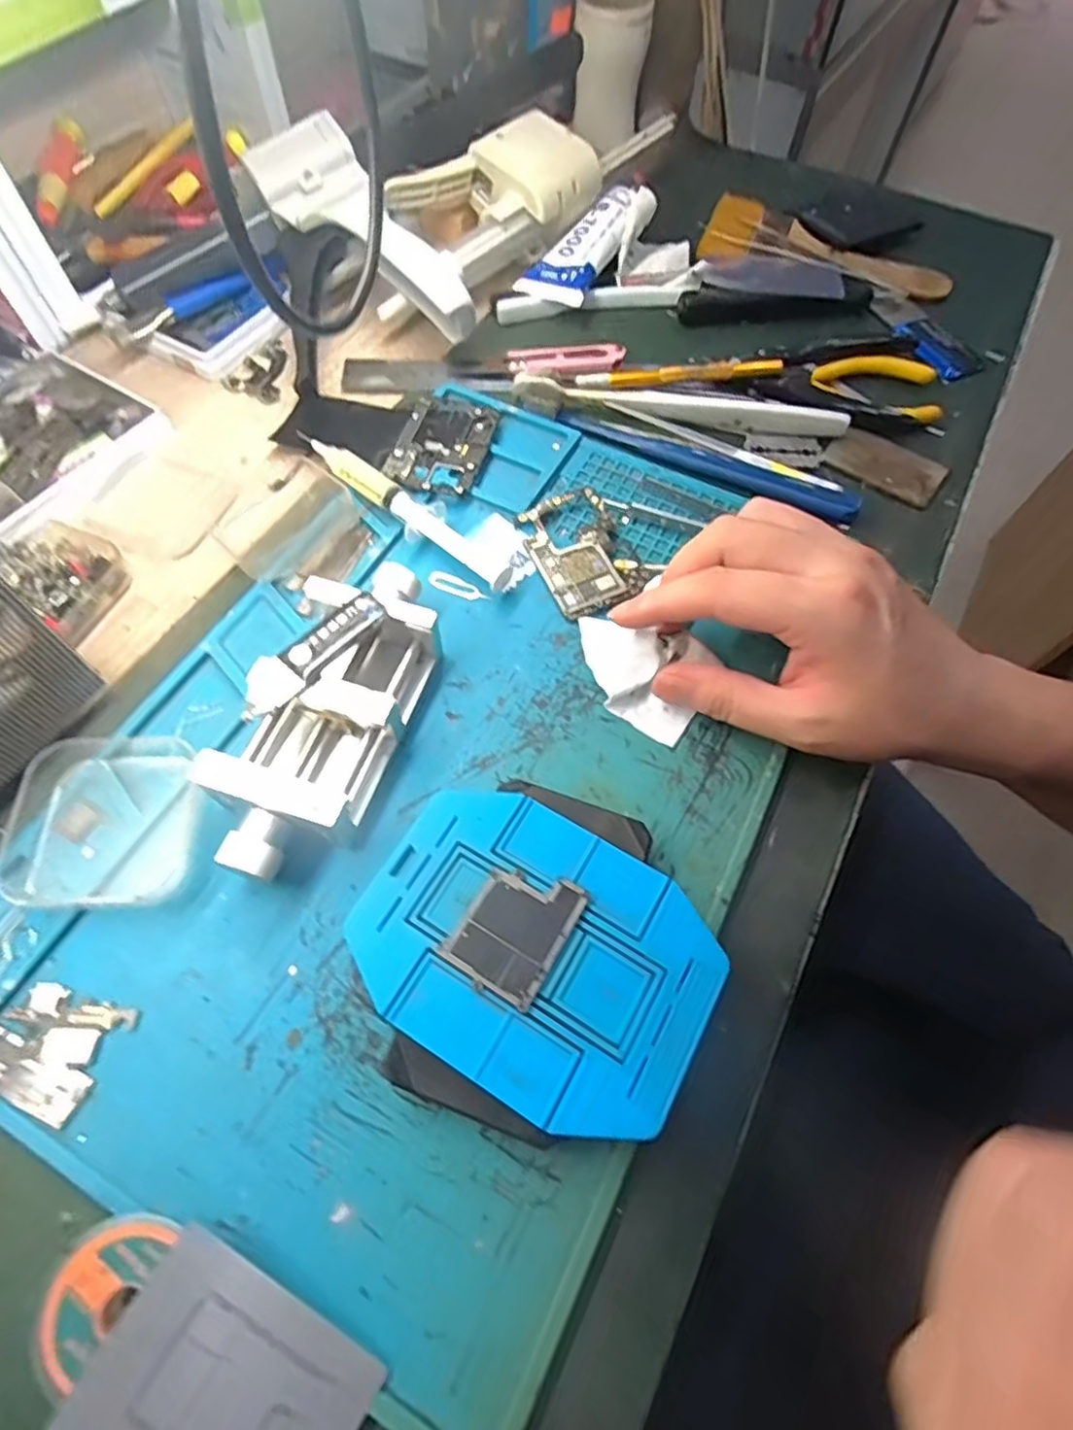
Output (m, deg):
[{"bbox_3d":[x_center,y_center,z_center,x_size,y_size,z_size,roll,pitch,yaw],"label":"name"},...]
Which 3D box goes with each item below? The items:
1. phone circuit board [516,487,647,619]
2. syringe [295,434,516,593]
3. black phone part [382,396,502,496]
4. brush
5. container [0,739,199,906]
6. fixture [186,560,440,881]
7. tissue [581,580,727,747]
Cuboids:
[{"bbox_3d":[0.021,-0.081,0.320,0.044,0.006,0.071,-19,65,-11],"label":"phone circuit board"},{"bbox_3d":[-0.066,-0.103,0.323,0.135,0.013,0.021,39,68,16],"label":"syringe"},{"bbox_3d":[-0.050,-0.144,0.349,0.049,0.005,0.066,15,63,6],"label":"black phone part"},{"bbox_3d":[0.192,-0.308,0.438,0.163,0.014,0.058,27,65,11],"label":"brush"},{"bbox_3d":[-0.163,0.038,0.245,0.064,0.019,0.064,-6,63,-5],"label":"container"},{"bbox_3d":[-0.079,-0.001,0.262,0.060,0.031,0.134,17,63,7],"label":"fixture"},{"bbox_3d":[0.044,-0.022,0.286,0.061,0.015,0.046,30,66,13],"label":"tissue"}]

